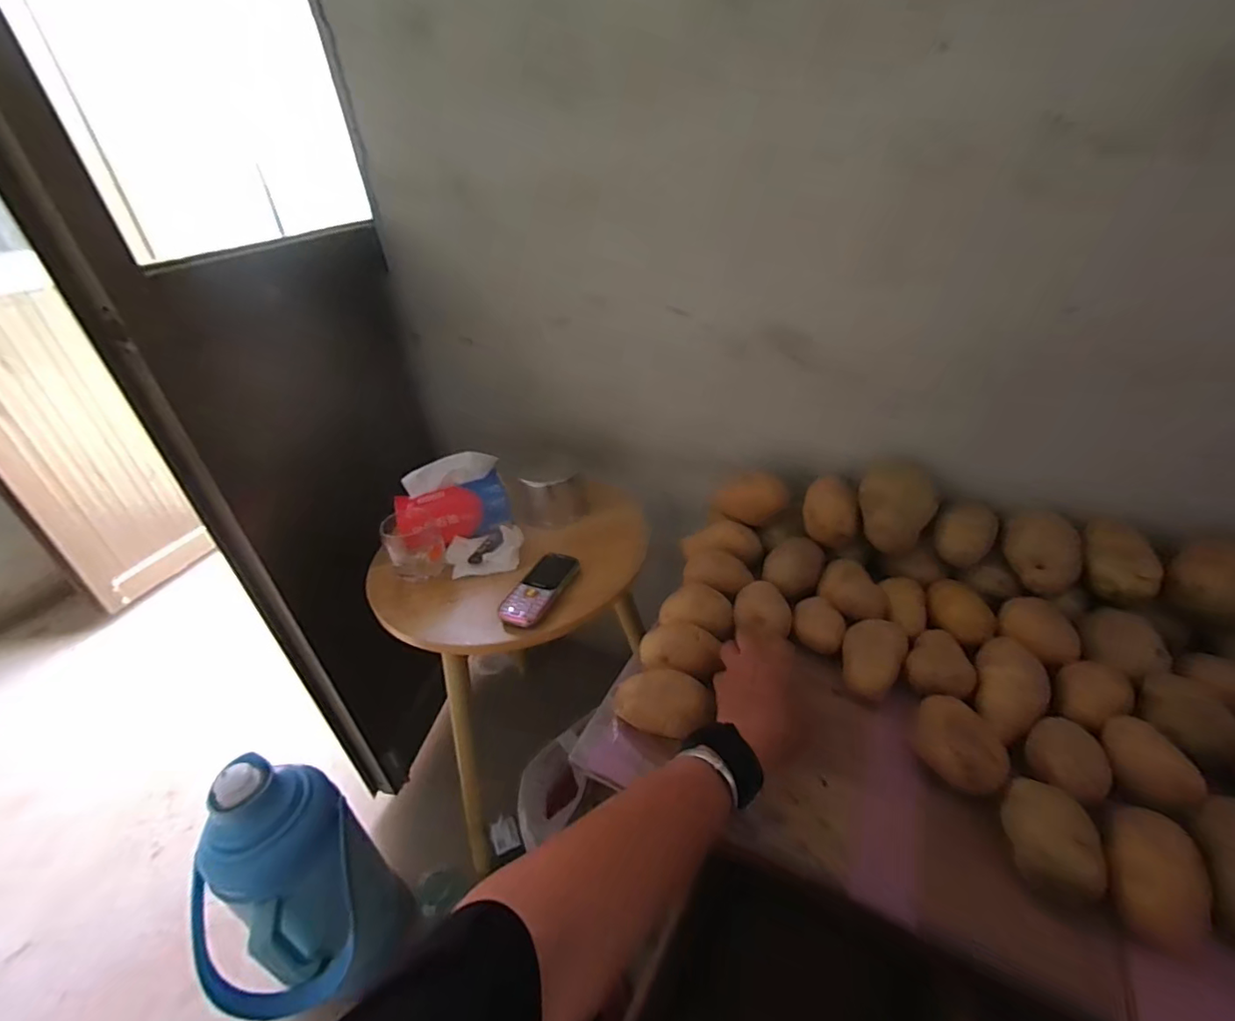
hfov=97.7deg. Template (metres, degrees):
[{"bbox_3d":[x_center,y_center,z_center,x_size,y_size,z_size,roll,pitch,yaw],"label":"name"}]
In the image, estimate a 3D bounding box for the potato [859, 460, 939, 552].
[{"bbox_3d":[0.318,-0.008,0.616,0.078,0.095,0.055,13,38,28],"label":"potato"}]

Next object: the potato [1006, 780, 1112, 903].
[{"bbox_3d":[0.313,0.234,0.384,0.060,0.042,0.063,14,38,29],"label":"potato"}]

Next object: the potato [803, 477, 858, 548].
[{"bbox_3d":[0.263,0.003,0.669,0.060,0.081,0.043,6,-1,19],"label":"potato"}]

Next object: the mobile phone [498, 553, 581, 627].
[{"bbox_3d":[-0.092,0.094,0.663,0.060,0.012,0.124,9,36,22],"label":"mobile phone"}]

